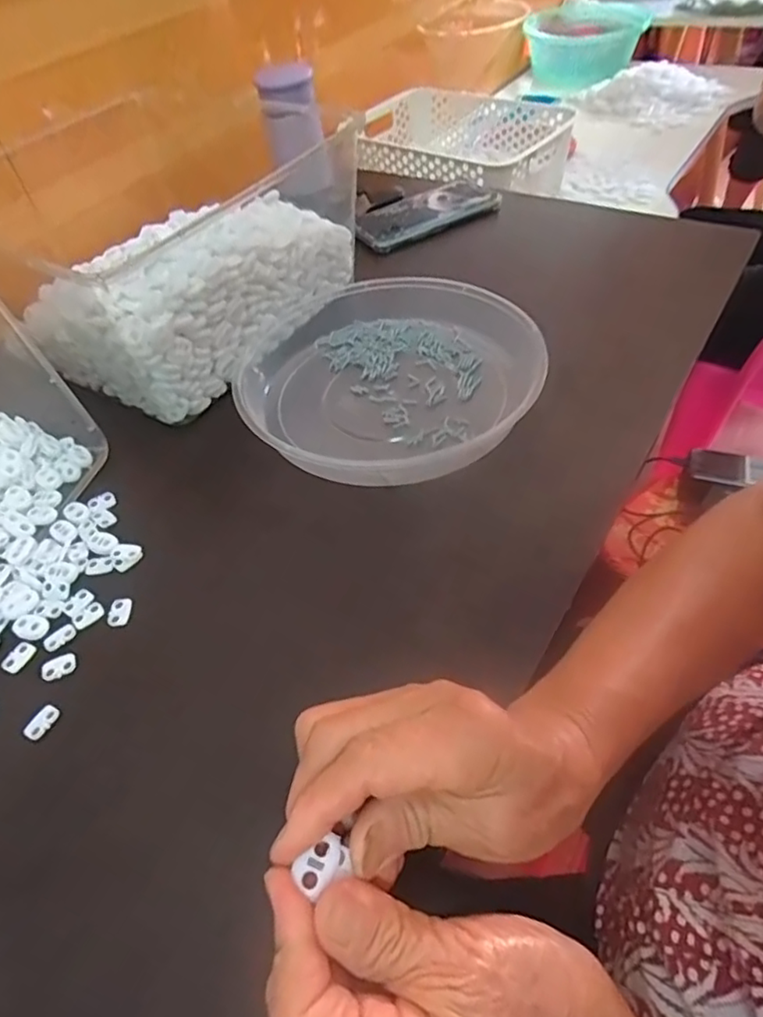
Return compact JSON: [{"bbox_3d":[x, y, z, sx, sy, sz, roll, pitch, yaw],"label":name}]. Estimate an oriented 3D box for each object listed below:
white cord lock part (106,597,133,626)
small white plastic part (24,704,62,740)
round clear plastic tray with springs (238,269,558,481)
[{"bbox_3d":[-0.164,0.064,0.378,0.014,0.004,0.020,-4,49,1],"label":"white cord lock part"},{"bbox_3d":[-0.187,0.117,0.332,0.012,0.004,0.020,16,53,20],"label":"small white plastic part"},{"bbox_3d":[0.005,-0.109,0.476,0.225,0.039,0.235,-3,49,4],"label":"round clear plastic tray with springs"}]

